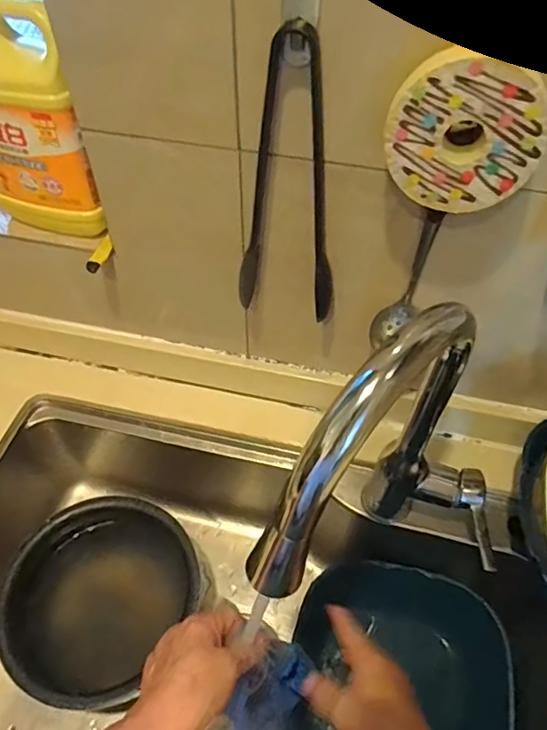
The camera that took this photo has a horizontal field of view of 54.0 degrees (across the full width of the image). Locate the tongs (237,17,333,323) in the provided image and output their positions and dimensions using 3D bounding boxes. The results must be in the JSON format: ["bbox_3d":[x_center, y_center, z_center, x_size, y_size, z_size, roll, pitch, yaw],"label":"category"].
[{"bbox_3d":[0.015,-0.145,0.464,0.091,0.257,0.038,14,53,10],"label":"tongs"}]

